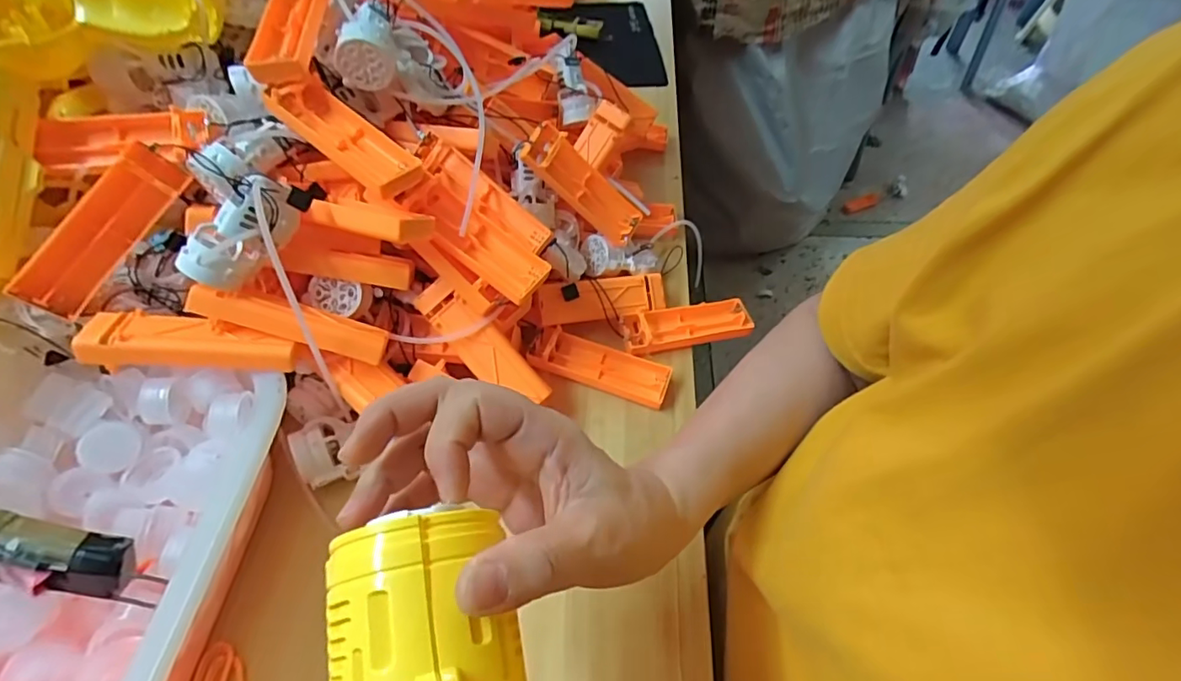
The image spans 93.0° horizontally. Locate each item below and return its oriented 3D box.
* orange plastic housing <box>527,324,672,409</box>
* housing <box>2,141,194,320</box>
[{"bbox_3d":[0.007,0.017,0.431,0.107,0.016,0.036,16,54,11],"label":"orange plastic housing"},{"bbox_3d":[-0.282,-0.063,0.324,0.019,0.032,0.106,34,84,22],"label":"housing"}]

